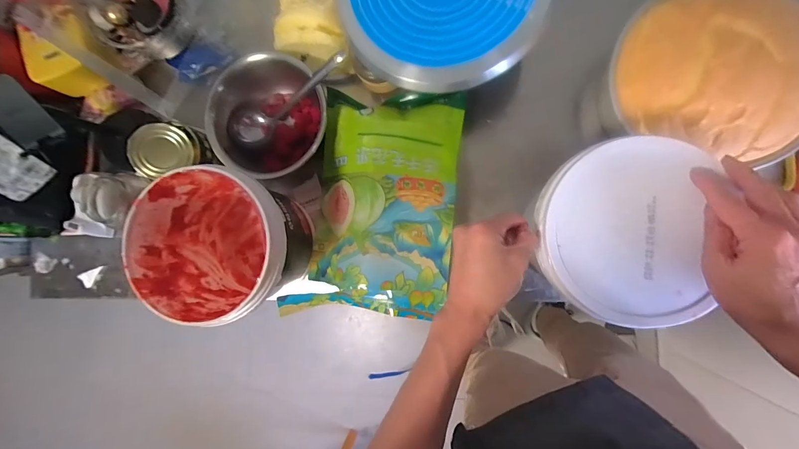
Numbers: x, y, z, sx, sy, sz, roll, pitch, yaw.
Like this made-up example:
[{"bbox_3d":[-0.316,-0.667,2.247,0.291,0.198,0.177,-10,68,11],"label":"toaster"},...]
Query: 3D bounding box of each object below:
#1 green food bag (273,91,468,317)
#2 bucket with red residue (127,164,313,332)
[{"bbox_3d":[-0.029,-0.037,0.556,0.224,0.093,0.340,6,89,8],"label":"green food bag"},{"bbox_3d":[-0.242,0.029,0.538,0.204,0.192,0.191,0,89,8],"label":"bucket with red residue"}]

